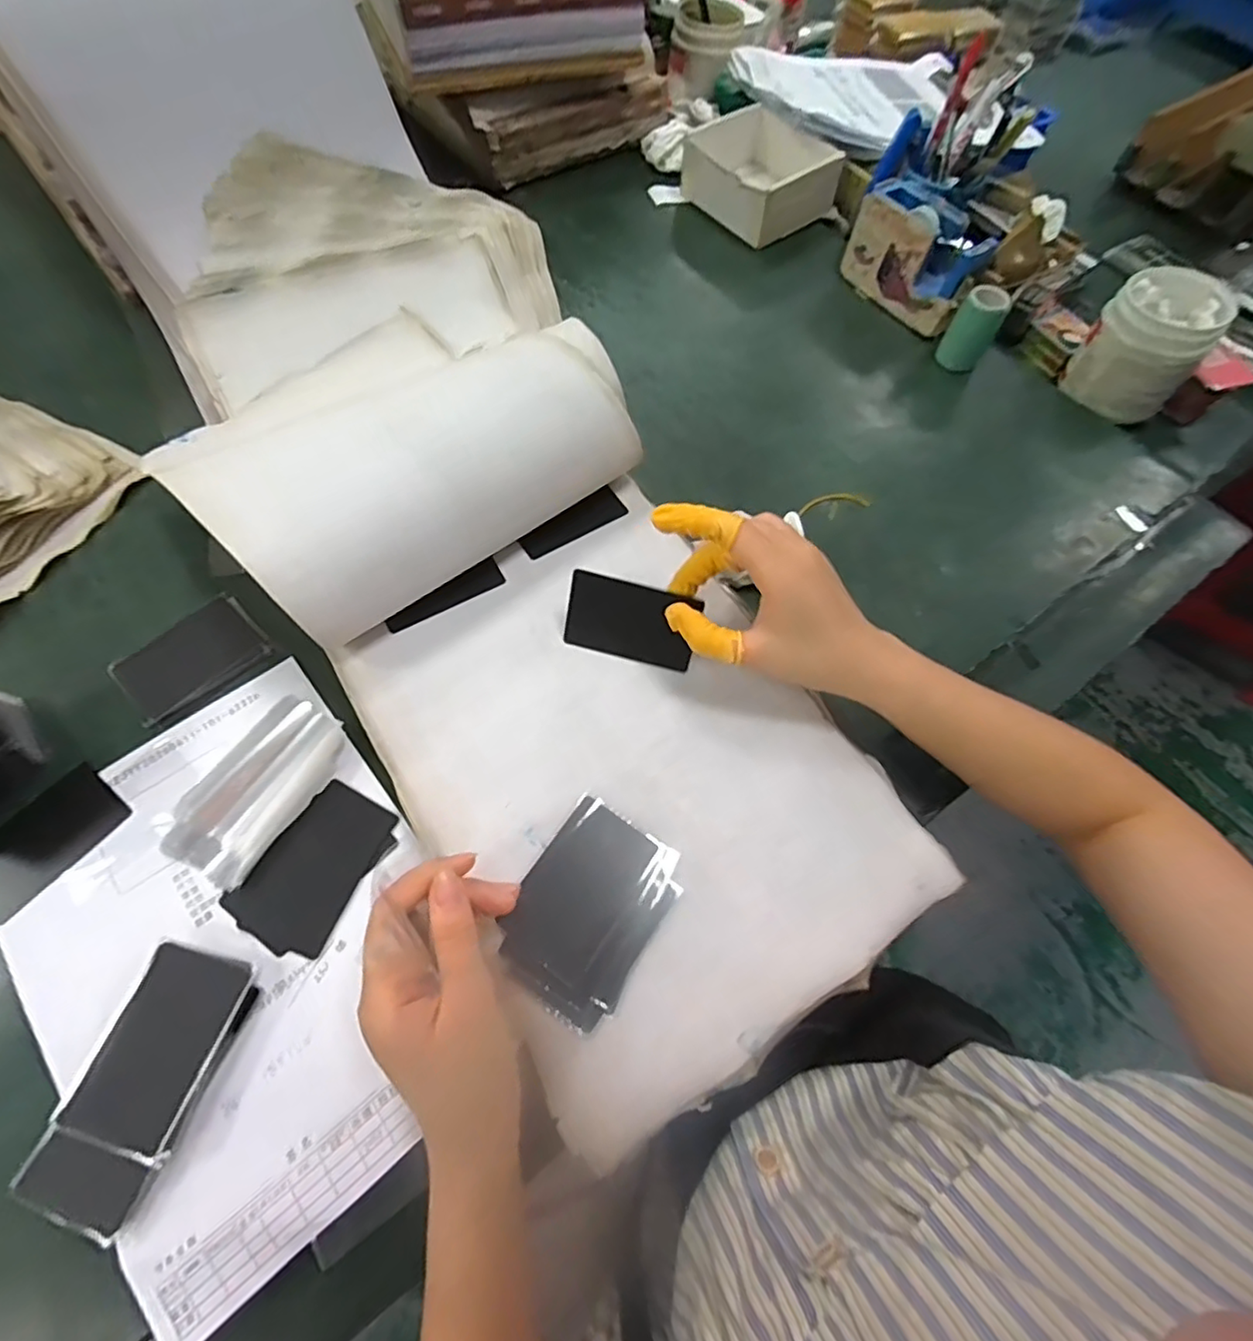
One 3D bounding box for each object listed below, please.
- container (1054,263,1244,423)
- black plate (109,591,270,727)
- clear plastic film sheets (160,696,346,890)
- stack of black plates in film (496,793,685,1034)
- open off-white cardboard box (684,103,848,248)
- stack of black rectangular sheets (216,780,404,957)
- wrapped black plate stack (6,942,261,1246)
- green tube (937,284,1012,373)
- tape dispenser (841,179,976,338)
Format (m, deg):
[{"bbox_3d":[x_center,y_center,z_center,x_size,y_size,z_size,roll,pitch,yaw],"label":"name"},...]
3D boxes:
[{"bbox_3d":[0.485,-0.306,0.570,0.092,0.084,0.092,-39,72,-18],"label":"container"},{"bbox_3d":[-0.307,-0.010,0.435,0.066,0.006,0.089,42,70,16],"label":"black plate"},{"bbox_3d":[-0.233,0.073,0.389,0.067,0.011,0.113,27,66,10],"label":"clear plastic film sheets"},{"bbox_3d":[-0.020,0.129,0.336,0.074,0.006,0.101,30,67,11],"label":"stack of black plates in film"},{"bbox_3d":[0.152,-0.548,0.684,0.120,0.061,0.129,-34,71,-17],"label":"open off-white cardboard box"},{"bbox_3d":[-0.188,0.119,0.375,0.062,0.005,0.094,29,67,11],"label":"stack of black rectangular sheets"},{"bbox_3d":[-0.249,0.210,0.316,0.061,0.021,0.120,16,65,5],"label":"wrapped black plate stack"},{"bbox_3d":[0.321,-0.315,0.575,0.040,0.072,0.032,31,67,12],"label":"green tube"},{"bbox_3d":[0.287,-0.404,0.611,0.055,0.083,0.140,-28,69,-15],"label":"tape dispenser"}]

